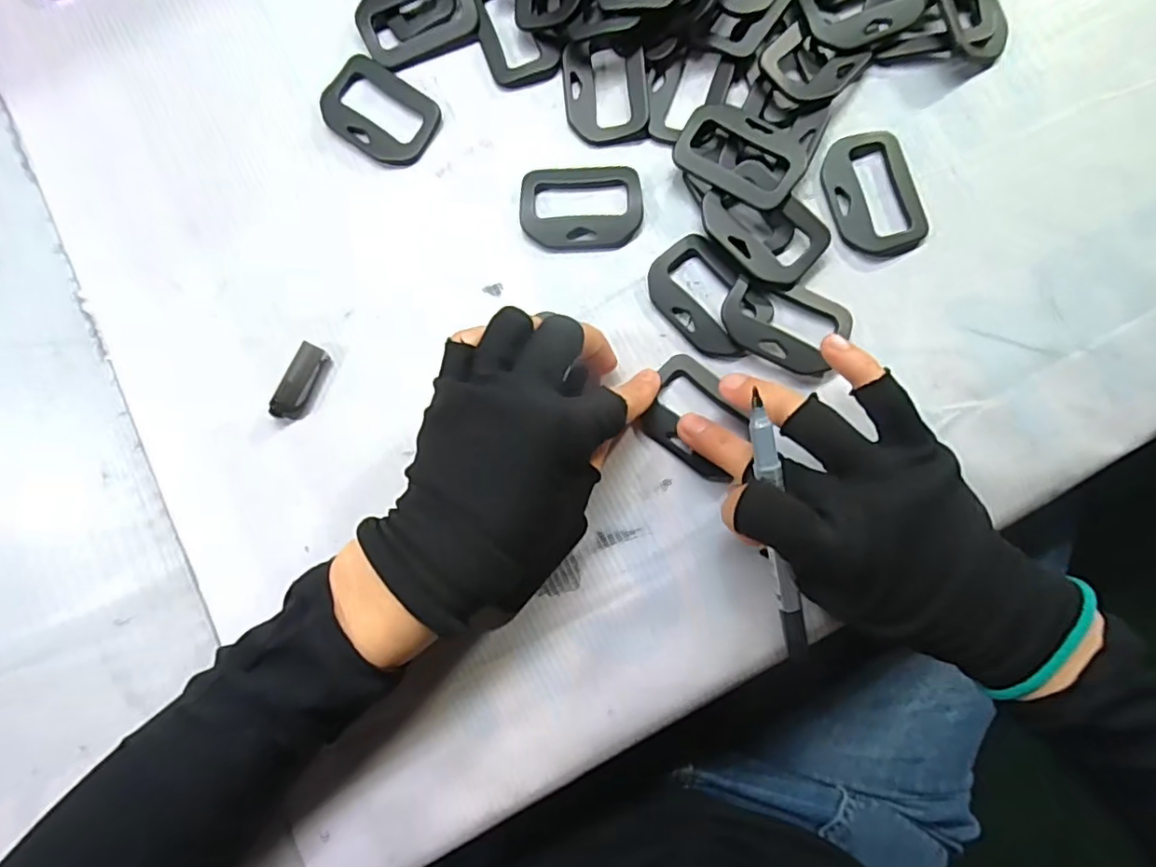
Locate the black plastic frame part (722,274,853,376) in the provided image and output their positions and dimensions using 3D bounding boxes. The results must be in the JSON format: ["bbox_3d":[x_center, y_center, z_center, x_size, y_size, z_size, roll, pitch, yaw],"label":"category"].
[{"bbox_3d":[0.100,-0.055,0.281,0.059,0.012,0.042,24,85,4],"label":"black plastic frame part"}]

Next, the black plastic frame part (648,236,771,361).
[{"bbox_3d":[0.063,-0.067,0.287,0.041,0.006,0.061,-44,84,-3],"label":"black plastic frame part"}]

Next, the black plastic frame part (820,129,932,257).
[{"bbox_3d":[0.146,-0.119,0.289,0.042,0.006,0.062,-15,84,0],"label":"black plastic frame part"}]

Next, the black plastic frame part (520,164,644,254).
[{"bbox_3d":[0.002,-0.115,0.295,0.060,0.006,0.045,-4,84,2],"label":"black plastic frame part"}]

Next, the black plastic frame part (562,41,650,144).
[{"bbox_3d":[0.014,-0.177,0.300,0.042,0.009,0.052,-4,84,2],"label":"black plastic frame part"}]

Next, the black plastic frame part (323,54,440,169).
[{"bbox_3d":[-0.105,-0.168,0.306,0.061,0.006,0.043,31,86,5],"label":"black plastic frame part"}]

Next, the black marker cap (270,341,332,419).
[{"bbox_3d":[-0.136,-0.025,0.290,0.015,0.009,0.038,24,85,4],"label":"black marker cap"}]

